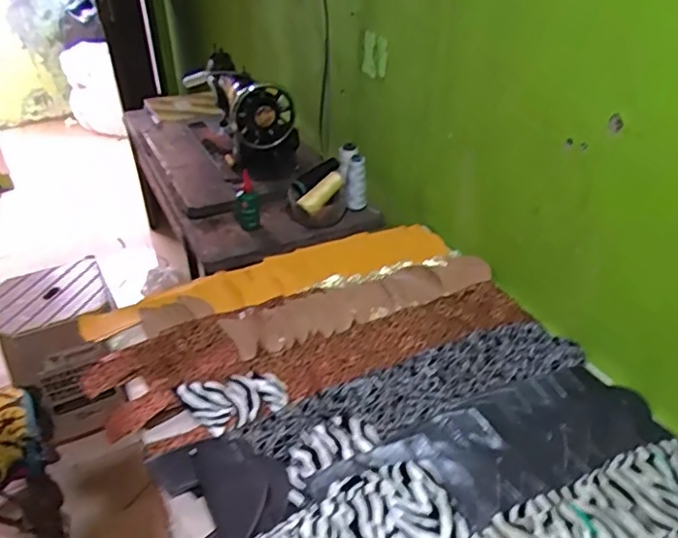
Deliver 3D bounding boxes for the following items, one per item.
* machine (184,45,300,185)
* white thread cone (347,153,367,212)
[{"bbox_3d":[-0.224,-0.372,1.351,0.154,0.212,0.394,-16,37,-20],"label":"machine"},{"bbox_3d":[0.038,-0.181,1.196,0.043,0.116,0.039,1,12,3],"label":"white thread cone"}]

